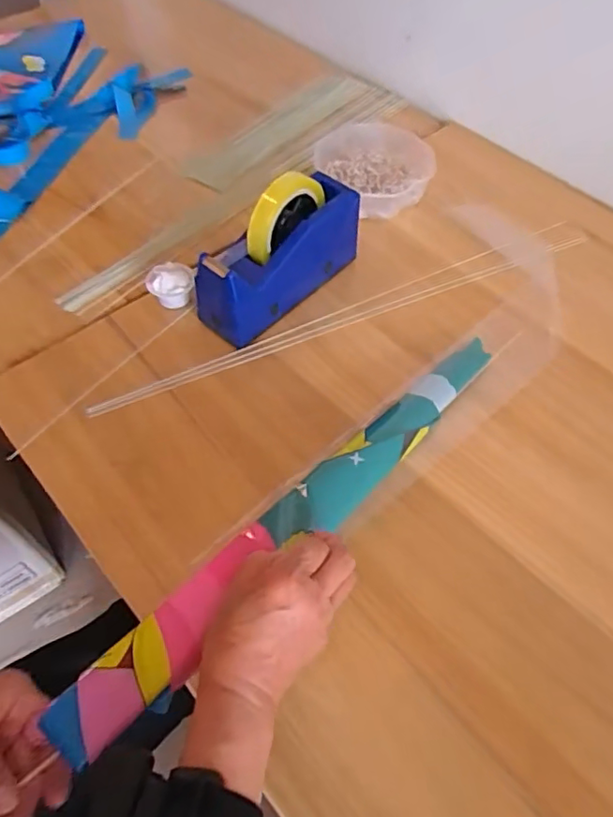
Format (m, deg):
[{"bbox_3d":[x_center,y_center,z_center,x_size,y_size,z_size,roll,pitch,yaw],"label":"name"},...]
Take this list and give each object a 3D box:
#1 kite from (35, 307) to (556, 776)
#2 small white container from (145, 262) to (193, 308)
[{"bbox_3d":[0.048,0.057,0.497,0.579,0.030,0.075,-35,63,-31],"label":"kite"},{"bbox_3d":[-0.155,-0.140,0.640,0.050,0.040,0.039,-17,57,-12],"label":"small white container"}]

